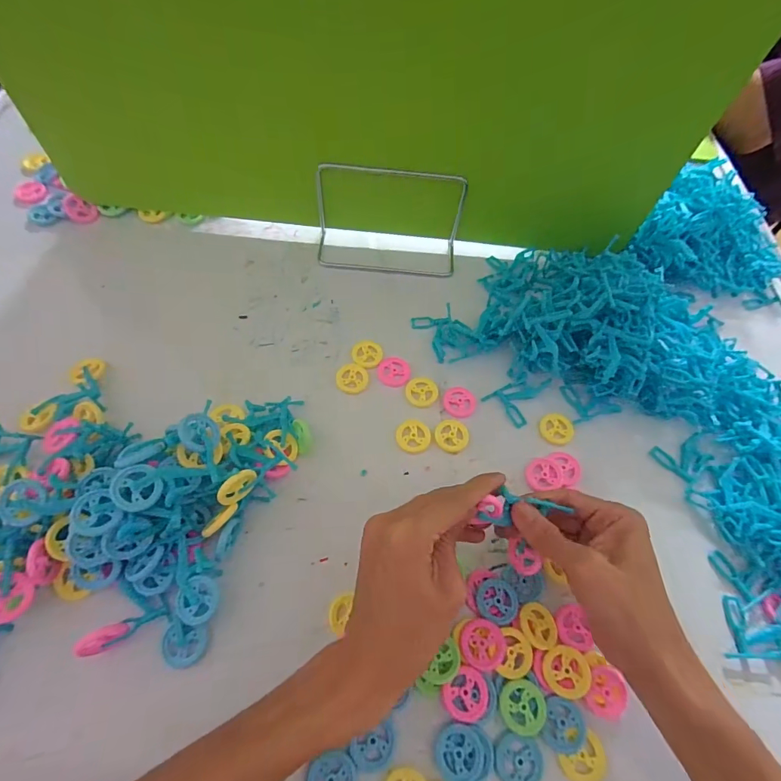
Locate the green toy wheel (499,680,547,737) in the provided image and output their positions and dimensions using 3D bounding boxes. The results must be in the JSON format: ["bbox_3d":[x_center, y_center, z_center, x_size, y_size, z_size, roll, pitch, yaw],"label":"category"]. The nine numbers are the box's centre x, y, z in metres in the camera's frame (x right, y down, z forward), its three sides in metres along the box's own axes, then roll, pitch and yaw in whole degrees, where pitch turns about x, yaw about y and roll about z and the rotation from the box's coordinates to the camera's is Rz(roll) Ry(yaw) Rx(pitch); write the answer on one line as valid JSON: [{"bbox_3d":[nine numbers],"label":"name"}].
[{"bbox_3d":[0.087,0.206,0.276,0.030,0.004,0.029,2,62,-3],"label":"green toy wheel"}]

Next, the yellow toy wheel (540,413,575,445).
[{"bbox_3d":[0.149,0.034,0.380,0.031,0.004,0.029,2,62,-3],"label":"yellow toy wheel"}]

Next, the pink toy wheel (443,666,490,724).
[{"bbox_3d":[0.050,0.199,0.278,0.030,0.004,0.030,2,62,-3],"label":"pink toy wheel"}]

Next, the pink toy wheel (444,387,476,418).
[{"bbox_3d":[0.064,0.010,0.387,0.030,0.004,0.030,2,62,-3],"label":"pink toy wheel"}]

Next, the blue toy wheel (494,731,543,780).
[{"bbox_3d":[0.080,0.234,0.266,0.029,0.006,0.027,2,62,-3],"label":"blue toy wheel"}]

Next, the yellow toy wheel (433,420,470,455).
[{"bbox_3d":[0.054,0.039,0.371,0.030,0.004,0.031,2,62,-3],"label":"yellow toy wheel"}]

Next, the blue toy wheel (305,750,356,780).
[{"bbox_3d":[-0.035,0.237,0.256,0.027,0.004,0.027,7,62,0],"label":"blue toy wheel"}]

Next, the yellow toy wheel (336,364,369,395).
[{"bbox_3d":[-0.035,-0.012,0.391,0.029,0.004,0.032,0,62,-4],"label":"yellow toy wheel"}]

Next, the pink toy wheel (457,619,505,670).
[{"bbox_3d":[0.063,0.173,0.290,0.030,0.004,0.030,0,62,-4],"label":"pink toy wheel"}]

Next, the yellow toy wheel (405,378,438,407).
[{"bbox_3d":[0.029,0.000,0.389,0.029,0.004,0.031,2,62,-3],"label":"yellow toy wheel"}]

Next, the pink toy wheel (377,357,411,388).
[{"bbox_3d":[0.004,-0.018,0.397,0.031,0.004,0.032,2,62,-3],"label":"pink toy wheel"}]

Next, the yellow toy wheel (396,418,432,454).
[{"bbox_3d":[0.020,0.039,0.368,0.029,0.004,0.031,2,62,-3],"label":"yellow toy wheel"}]

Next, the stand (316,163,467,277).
[{"bbox_3d":[-0.002,-0.176,0.439,0.151,0.086,0.064,6,62,-1],"label":"stand"}]

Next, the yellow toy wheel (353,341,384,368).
[{"bbox_3d":[-0.022,-0.035,0.406,0.029,0.004,0.031,2,62,-3],"label":"yellow toy wheel"}]

